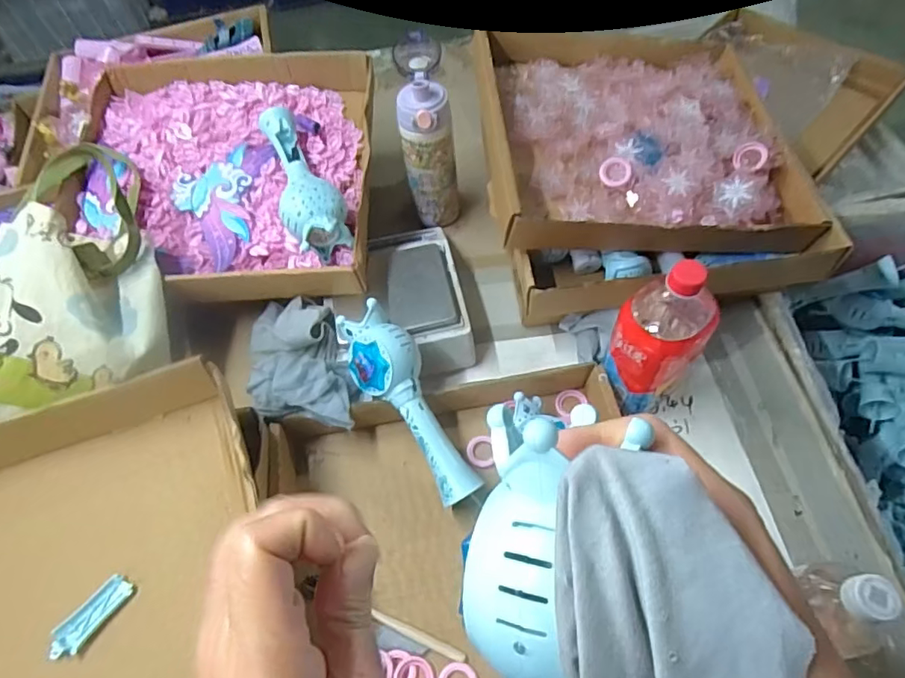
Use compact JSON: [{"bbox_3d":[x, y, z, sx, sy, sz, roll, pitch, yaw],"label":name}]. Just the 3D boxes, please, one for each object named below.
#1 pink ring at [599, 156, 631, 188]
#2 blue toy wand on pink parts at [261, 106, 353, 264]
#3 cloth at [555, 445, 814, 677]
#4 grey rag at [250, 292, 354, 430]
[{"bbox_3d":[0.196,-0.201,0.675,0.036,0.004,0.039,0,89,15],"label":"pink ring"},{"bbox_3d":[-0.201,-0.206,0.722,0.074,0.060,0.241,-24,59,-10],"label":"blue toy wand on pink parts"},{"bbox_3d":[0.072,0.123,0.173,0.062,0.032,0.172,-8,94,-1],"label":"cloth"},{"bbox_3d":[-0.183,0.019,0.652,0.117,0.051,0.185,-12,58,-3],"label":"grey rag"}]

